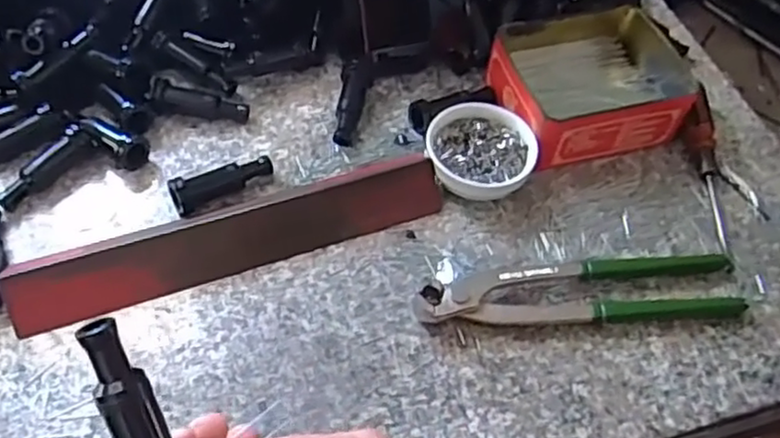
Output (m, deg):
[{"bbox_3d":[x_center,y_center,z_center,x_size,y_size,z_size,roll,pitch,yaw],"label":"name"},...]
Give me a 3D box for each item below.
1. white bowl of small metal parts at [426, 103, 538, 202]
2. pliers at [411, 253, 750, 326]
[{"bbox_3d":[0.060,-0.044,0.462,0.070,0.025,0.068,2,55,-3],"label":"white bowl of small metal parts"},{"bbox_3d":[0.115,0.040,0.414,0.198,0.015,0.045,-2,55,-6],"label":"pliers"}]

